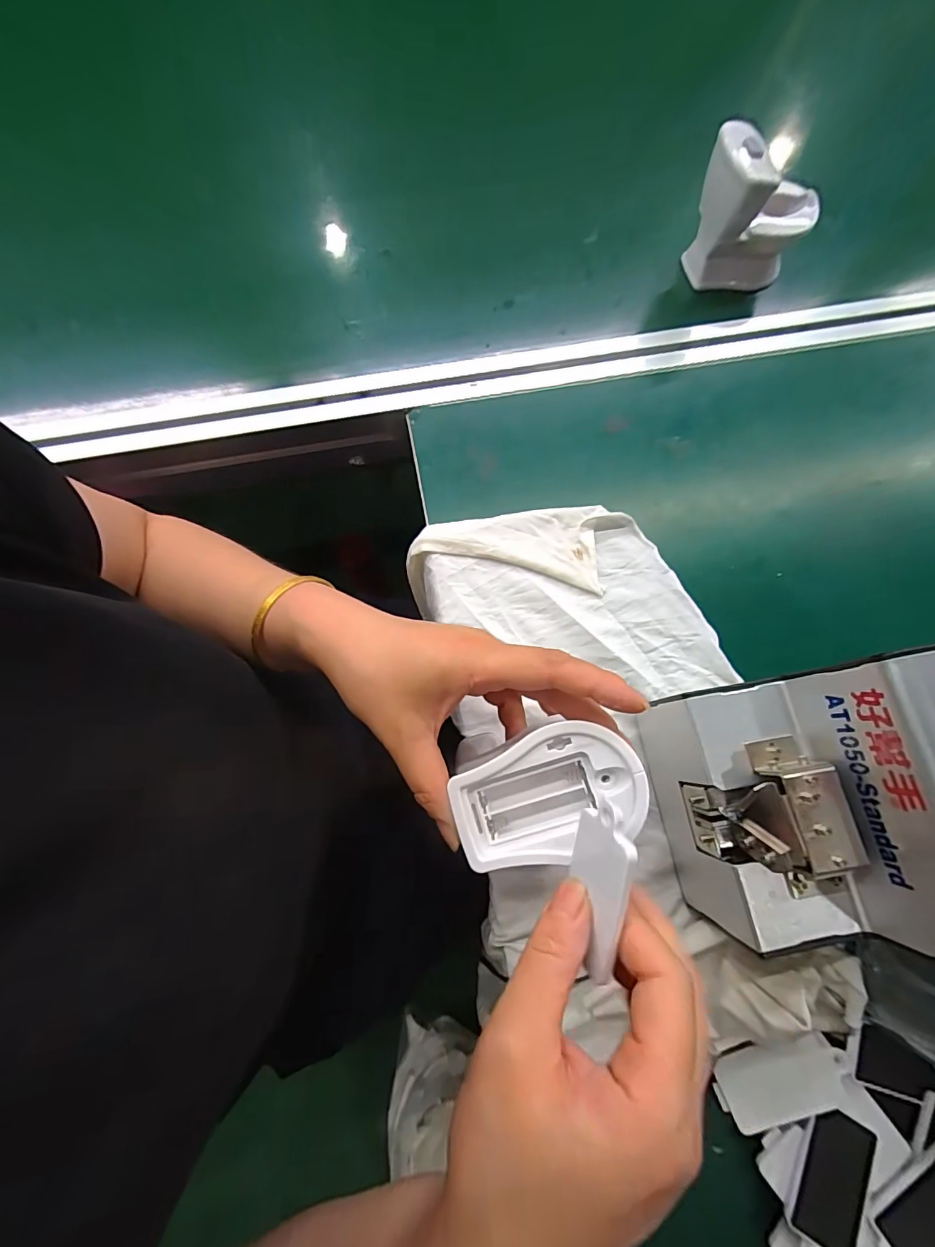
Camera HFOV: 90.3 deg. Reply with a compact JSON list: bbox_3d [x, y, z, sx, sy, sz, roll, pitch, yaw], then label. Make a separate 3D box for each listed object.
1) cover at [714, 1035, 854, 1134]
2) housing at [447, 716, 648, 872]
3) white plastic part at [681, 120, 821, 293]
[{"bbox_3d":[0.175,0.255,0.259,0.068,0.005,0.031,-26,43,8],"label":"cover"},{"bbox_3d":[0.037,0.081,0.223,0.084,0.029,0.059,-7,75,-3],"label":"housing"},{"bbox_3d":[0.243,-0.341,0.389,0.098,0.092,0.052,-5,75,-3],"label":"white plastic part"}]

